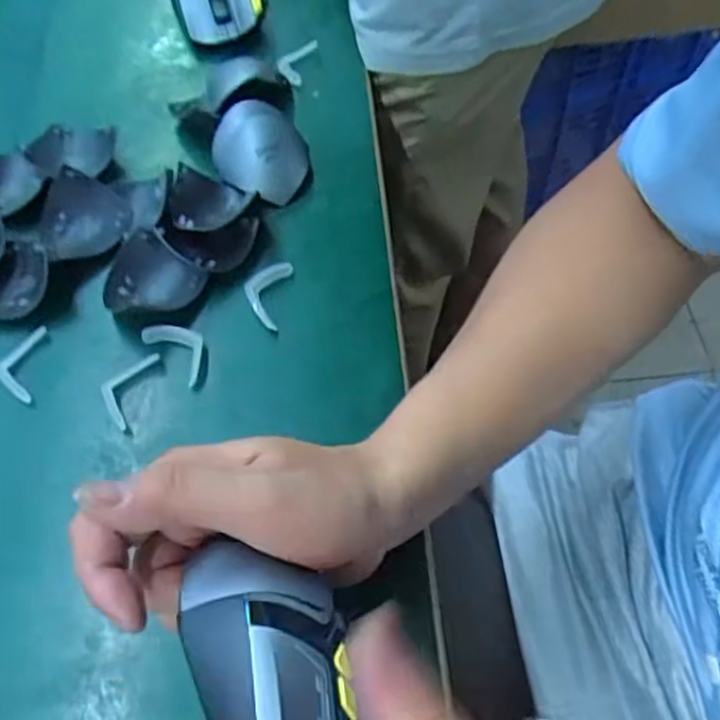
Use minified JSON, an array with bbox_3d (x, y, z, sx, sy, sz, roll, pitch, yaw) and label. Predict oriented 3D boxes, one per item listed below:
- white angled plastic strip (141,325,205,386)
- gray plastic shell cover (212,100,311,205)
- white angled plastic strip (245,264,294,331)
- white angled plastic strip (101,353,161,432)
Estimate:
[{"bbox_3d":[-0.102,-0.008,0.398,0.045,0.010,0.023,37,67,22],"label":"white angled plastic strip"},{"bbox_3d":[-0.065,-0.141,0.470,0.064,0.033,0.076,-29,61,-14],"label":"gray plastic shell cover"},{"bbox_3d":[-0.056,-0.040,0.417,0.023,0.009,0.045,6,59,7],"label":"white angled plastic strip"},{"bbox_3d":[-0.130,0.015,0.388,0.021,0.006,0.047,13,60,10],"label":"white angled plastic strip"}]

